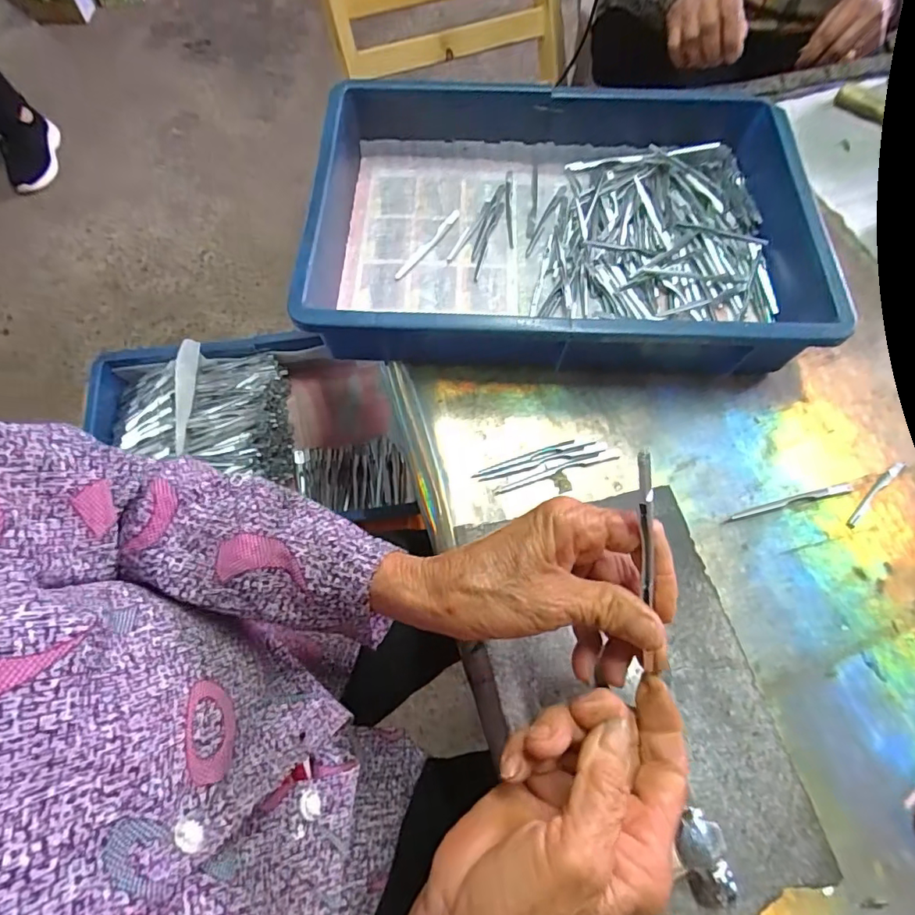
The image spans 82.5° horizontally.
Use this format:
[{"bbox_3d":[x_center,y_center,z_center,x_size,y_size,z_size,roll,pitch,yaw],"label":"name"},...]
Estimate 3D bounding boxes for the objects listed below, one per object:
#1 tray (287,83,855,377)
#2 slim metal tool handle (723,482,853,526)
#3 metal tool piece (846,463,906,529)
[{"bbox_3d":[0.090,-0.211,0.478,0.427,0.089,0.293,2,67,0],"label":"tray"},{"bbox_3d":[0.261,0.036,0.411,0.108,0.004,0.008,-13,67,-6],"label":"slim metal tool handle"},{"bbox_3d":[0.333,0.028,0.417,0.082,0.004,0.009,-39,71,-14],"label":"metal tool piece"}]

